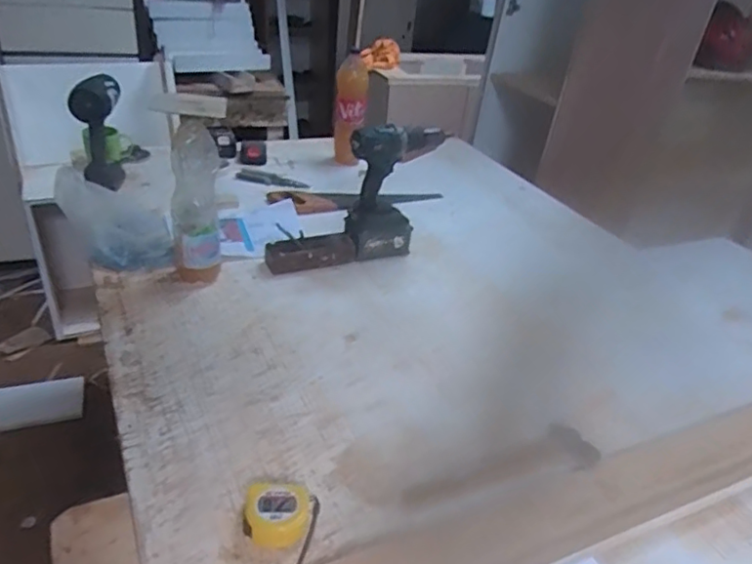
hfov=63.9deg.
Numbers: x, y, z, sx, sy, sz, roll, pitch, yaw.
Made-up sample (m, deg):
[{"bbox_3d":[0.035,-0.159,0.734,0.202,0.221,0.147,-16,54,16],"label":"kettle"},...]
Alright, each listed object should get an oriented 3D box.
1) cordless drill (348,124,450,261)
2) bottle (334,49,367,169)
[{"bbox_3d":[0.038,-0.187,1.283,0.204,0.284,0.069,-7,33,-20],"label":"cordless drill"},{"bbox_3d":[-0.075,-0.480,1.717,0.086,0.311,0.091,5,31,-3],"label":"bottle"}]

